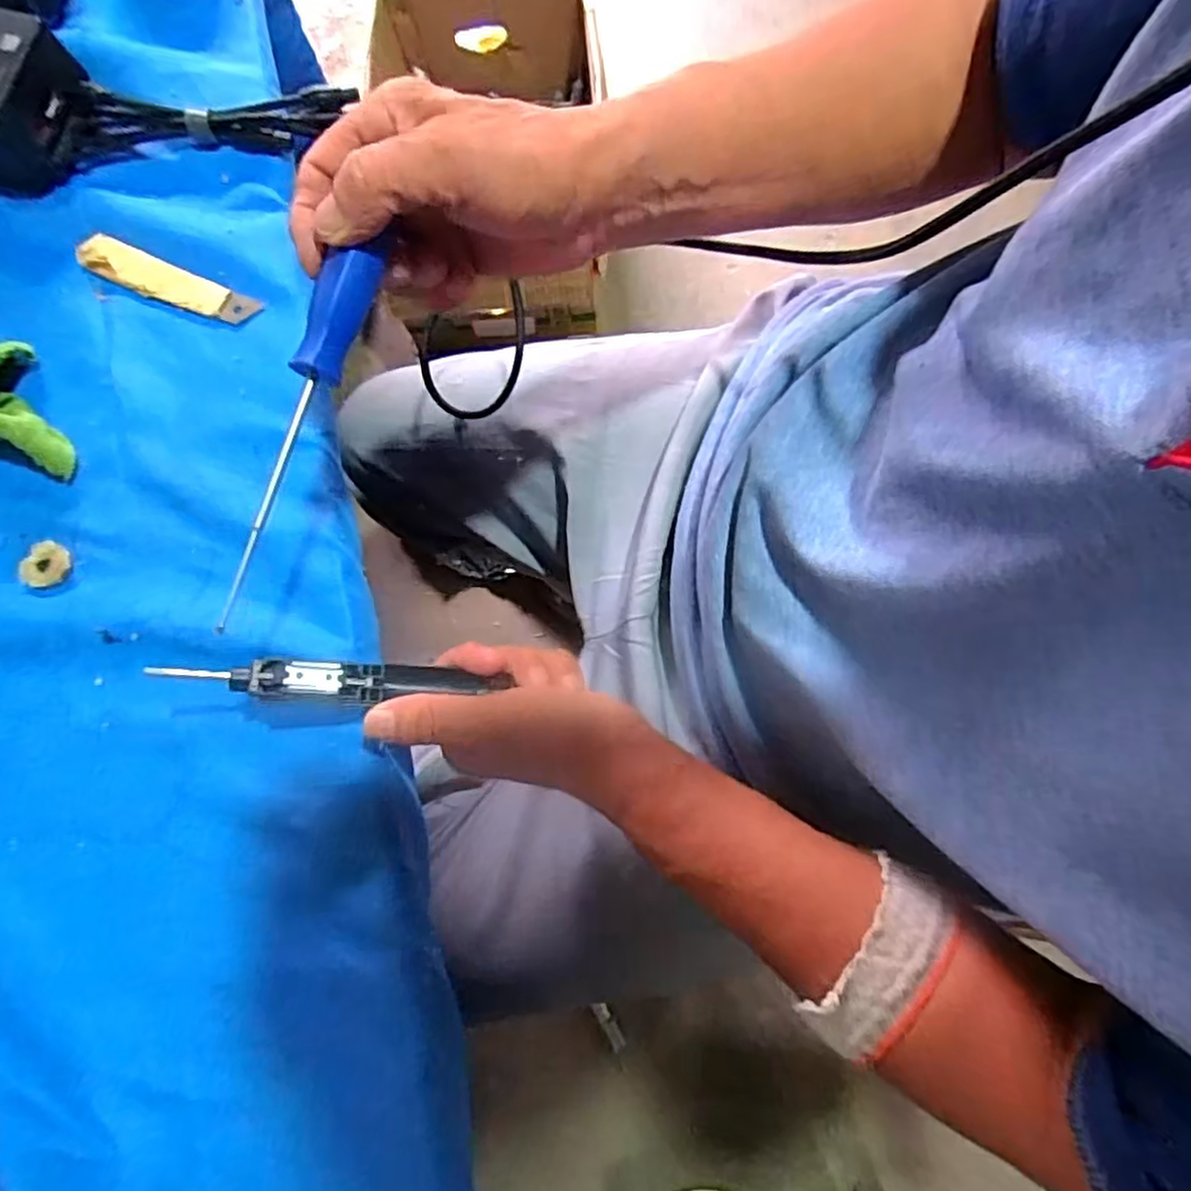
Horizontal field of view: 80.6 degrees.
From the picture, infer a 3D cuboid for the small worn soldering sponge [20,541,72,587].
[{"bbox_3d":[-0.290,-0.016,0.369,0.025,0.006,0.025,31,82,6],"label":"small worn soldering sponge"}]

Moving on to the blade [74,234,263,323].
[{"bbox_3d":[-0.242,-0.177,0.396,0.109,0.005,0.022,24,81,5],"label":"blade"}]

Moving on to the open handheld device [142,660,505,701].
[{"bbox_3d":[-0.116,0.038,0.319,0.144,0.010,0.017,3,79,-21],"label":"open handheld device"}]

